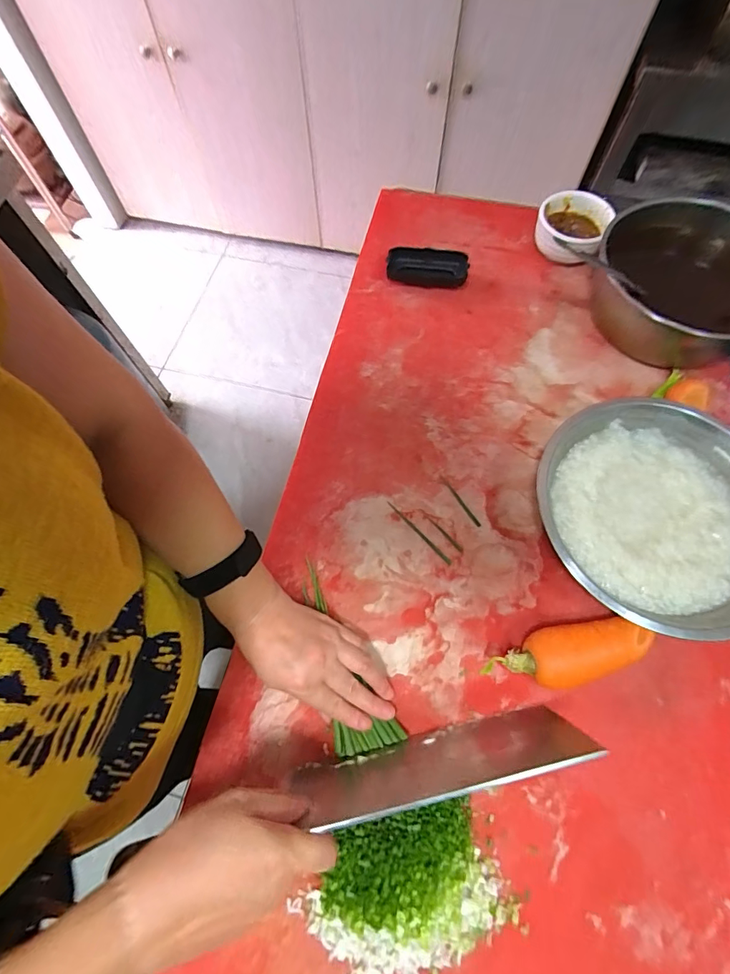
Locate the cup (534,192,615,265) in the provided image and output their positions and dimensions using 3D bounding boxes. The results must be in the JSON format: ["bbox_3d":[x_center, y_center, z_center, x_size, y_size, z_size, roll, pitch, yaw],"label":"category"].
[{"bbox_3d":[0.291,-0.367,0.599,0.090,0.050,0.105,28,71,12],"label":"cup"}]

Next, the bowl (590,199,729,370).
[{"bbox_3d":[0.390,-0.244,0.522,0.194,0.101,0.183,20,69,9],"label":"bowl"}]

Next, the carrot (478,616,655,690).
[{"bbox_3d":[0.186,0.154,0.392,0.156,0.042,0.048,-14,67,-4],"label":"carrot"}]

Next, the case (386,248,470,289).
[{"bbox_3d":[0.087,-0.304,0.590,0.107,0.024,0.048,9,68,5],"label":"case"}]

